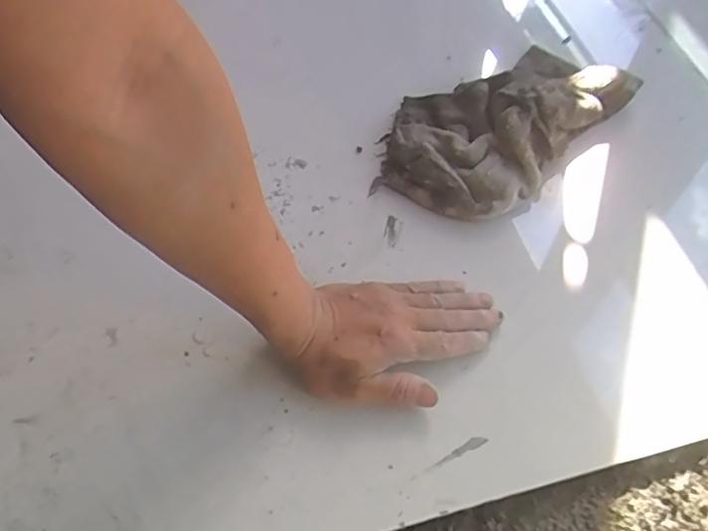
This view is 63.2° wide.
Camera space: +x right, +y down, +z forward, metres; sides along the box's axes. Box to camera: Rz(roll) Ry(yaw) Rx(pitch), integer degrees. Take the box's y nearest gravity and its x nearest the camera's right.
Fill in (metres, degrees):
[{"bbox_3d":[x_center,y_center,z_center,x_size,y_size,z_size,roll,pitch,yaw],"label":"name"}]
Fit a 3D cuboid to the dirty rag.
[{"bbox_3d":[0.137,-0.151,0.569,0.255,0.057,0.163,-42,67,-19],"label":"dirty rag"}]

